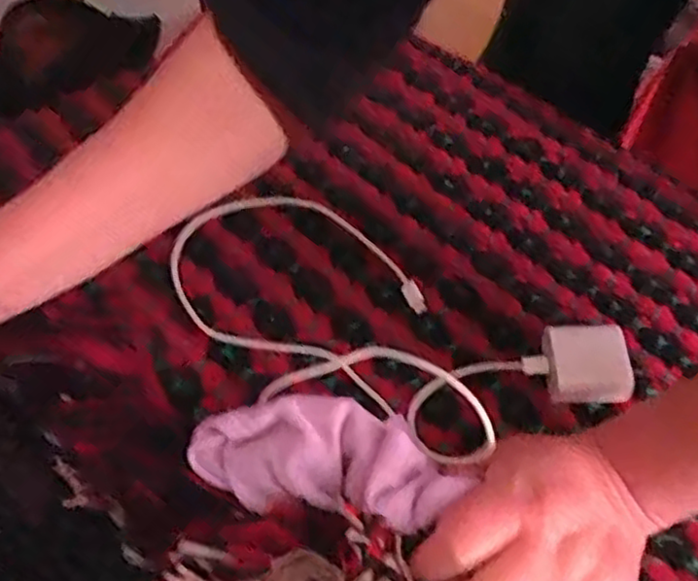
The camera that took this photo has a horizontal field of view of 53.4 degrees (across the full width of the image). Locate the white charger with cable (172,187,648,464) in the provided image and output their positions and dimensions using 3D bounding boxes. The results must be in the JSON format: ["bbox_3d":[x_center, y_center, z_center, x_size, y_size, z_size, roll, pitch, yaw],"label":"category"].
[{"bbox_3d":[0.015,0.015,0.422,0.294,0.031,0.138,28,56,20],"label":"white charger with cable"}]

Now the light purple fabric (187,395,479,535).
[{"bbox_3d":[-0.014,0.081,0.341,0.132,0.029,0.052,6,51,14],"label":"light purple fabric"}]

